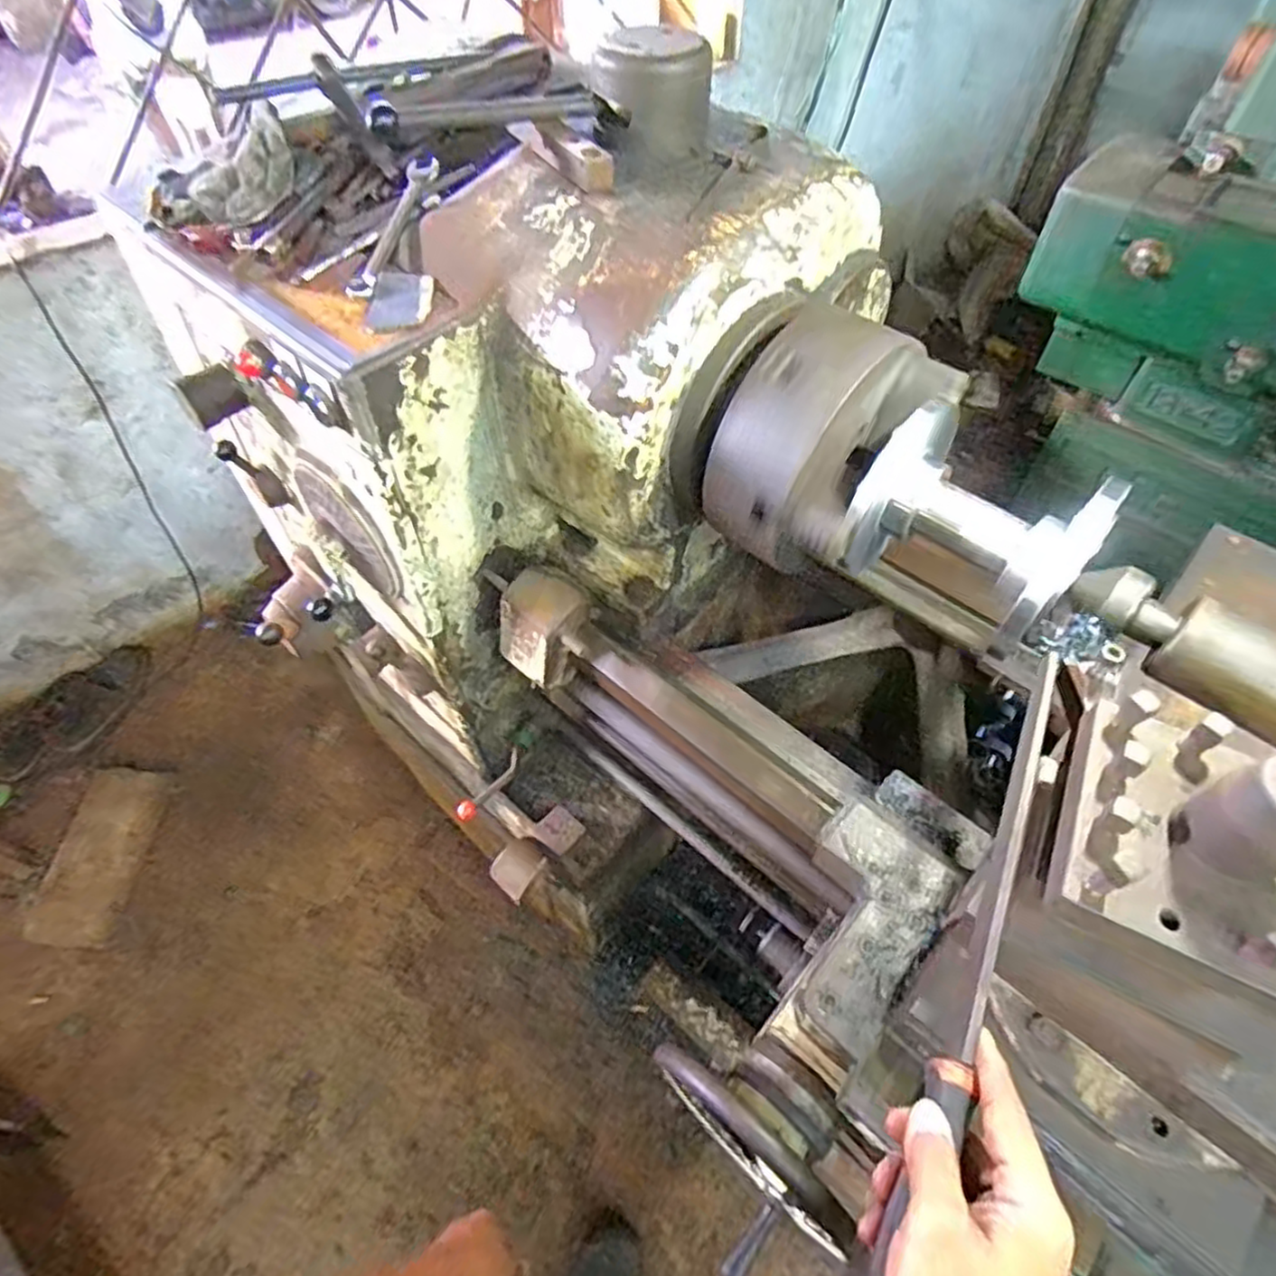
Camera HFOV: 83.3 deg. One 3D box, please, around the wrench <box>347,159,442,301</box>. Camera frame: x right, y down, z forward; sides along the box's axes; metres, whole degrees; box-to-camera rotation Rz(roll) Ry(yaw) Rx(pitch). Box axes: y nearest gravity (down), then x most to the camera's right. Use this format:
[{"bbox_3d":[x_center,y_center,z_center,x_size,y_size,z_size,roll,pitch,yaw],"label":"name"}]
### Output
[{"bbox_3d":[-0.225,-0.380,0.661,0.023,0.014,0.182,12,69,9],"label":"wrench"}]

